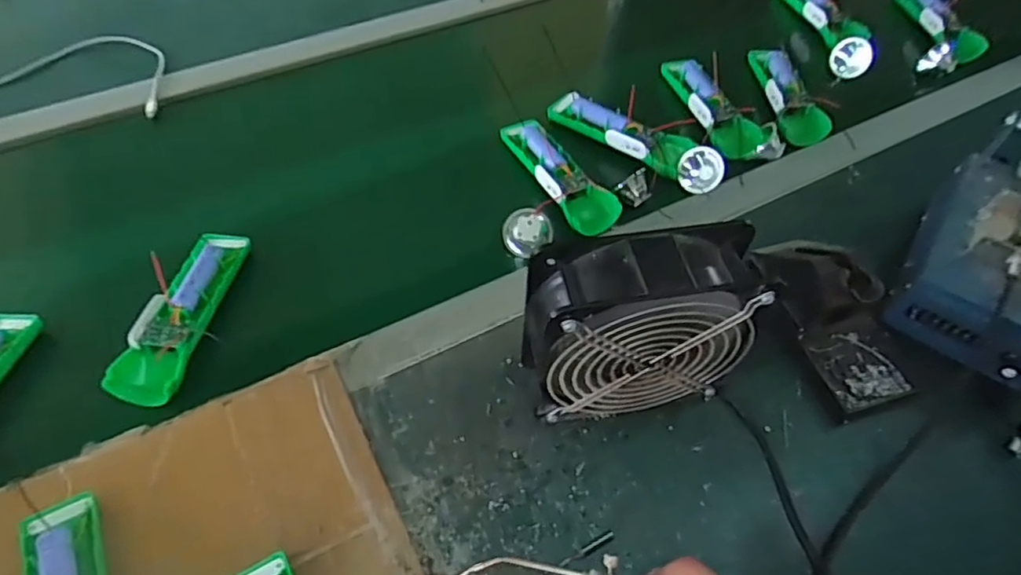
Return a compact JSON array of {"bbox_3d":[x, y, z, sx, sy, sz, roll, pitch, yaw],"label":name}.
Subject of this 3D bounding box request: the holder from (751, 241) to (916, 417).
[{"bbox_3d":[0.258,0.016,0.493,0.064,0.086,0.151,-14,54,-13],"label":"holder"}]

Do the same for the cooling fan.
[{"bbox_3d":[0.081,0.036,0.426,0.147,0.153,0.059,-6,53,-7],"label":"cooling fan"}]

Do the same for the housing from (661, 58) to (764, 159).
[{"bbox_3d":[0.210,-0.196,0.655,0.040,0.041,0.155,-13,54,-12],"label":"housing"}]

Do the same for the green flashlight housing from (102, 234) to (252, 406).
[{"bbox_3d":[-0.266,0.020,0.507,0.052,0.034,0.157,6,52,3],"label":"green flashlight housing"}]

